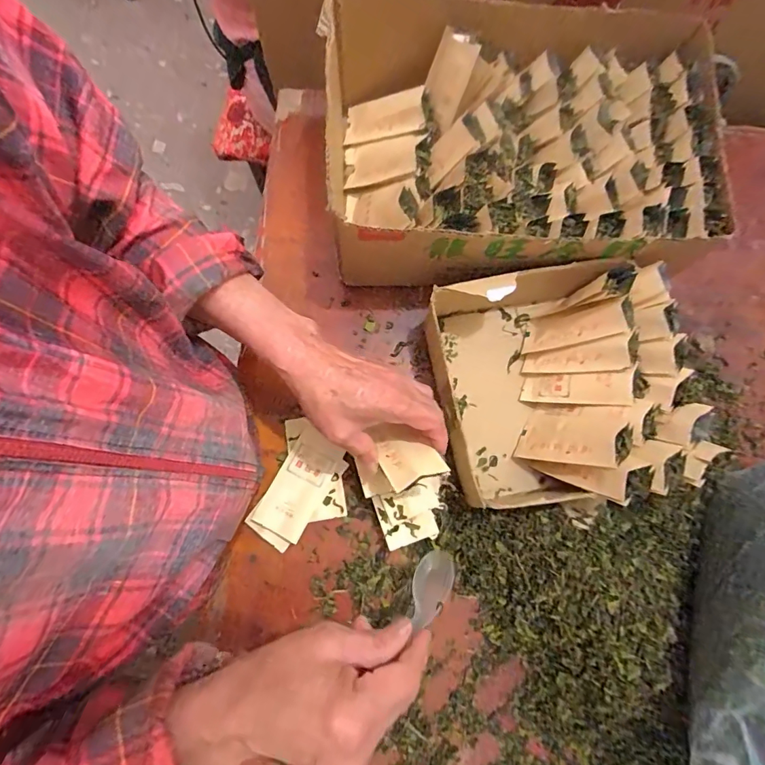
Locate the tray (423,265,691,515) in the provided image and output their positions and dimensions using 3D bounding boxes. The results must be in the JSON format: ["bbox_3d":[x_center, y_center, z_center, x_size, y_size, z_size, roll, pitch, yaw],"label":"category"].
[{"bbox_3d":[0.171,0.000,0.446,0.223,0.099,0.230,-9,77,-2],"label":"tray"}]

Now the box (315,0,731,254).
[{"bbox_3d":[0.143,-0.246,0.484,0.389,0.135,0.257,0,77,1],"label":"box"}]

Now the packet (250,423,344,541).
[{"bbox_3d":[-0.086,0.105,0.459,0.052,0.008,0.106,26,71,10],"label":"packet"}]

